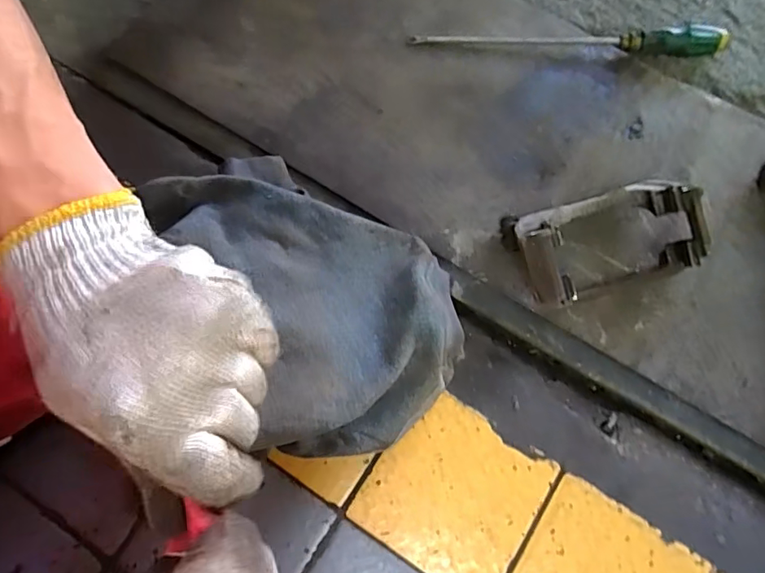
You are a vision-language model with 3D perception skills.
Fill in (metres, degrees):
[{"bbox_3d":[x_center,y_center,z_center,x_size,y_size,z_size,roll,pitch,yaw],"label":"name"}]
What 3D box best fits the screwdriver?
[{"bbox_3d":[0.229,-0.307,0.639,0.381,0.031,0.027,3,73,3],"label":"screwdriver"}]

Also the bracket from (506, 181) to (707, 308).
[{"bbox_3d":[0.231,-0.051,0.545,0.187,0.080,0.111,-14,73,-2],"label":"bracket"}]

